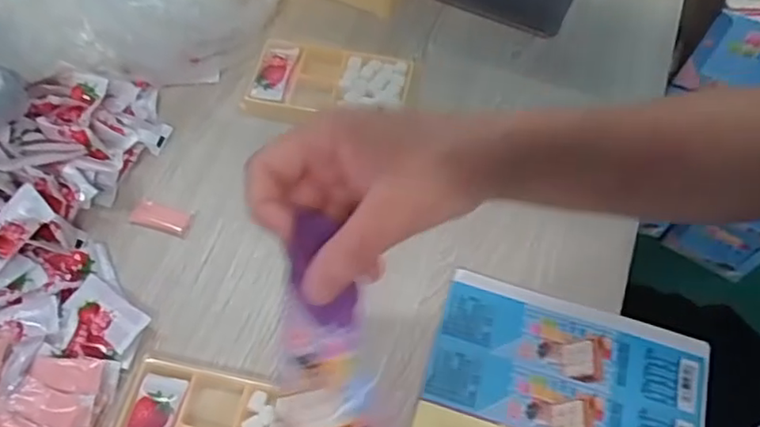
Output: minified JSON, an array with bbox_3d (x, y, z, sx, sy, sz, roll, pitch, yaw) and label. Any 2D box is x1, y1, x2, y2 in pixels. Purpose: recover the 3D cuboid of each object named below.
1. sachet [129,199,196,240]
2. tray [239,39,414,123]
[{"bbox_3d":[-0.158,0.003,0.445,0.046,0.004,0.021,17,62,8],"label":"sachet"},{"bbox_3d":[-0.041,-0.104,0.495,0.125,0.014,0.071,8,61,3],"label":"tray"}]

